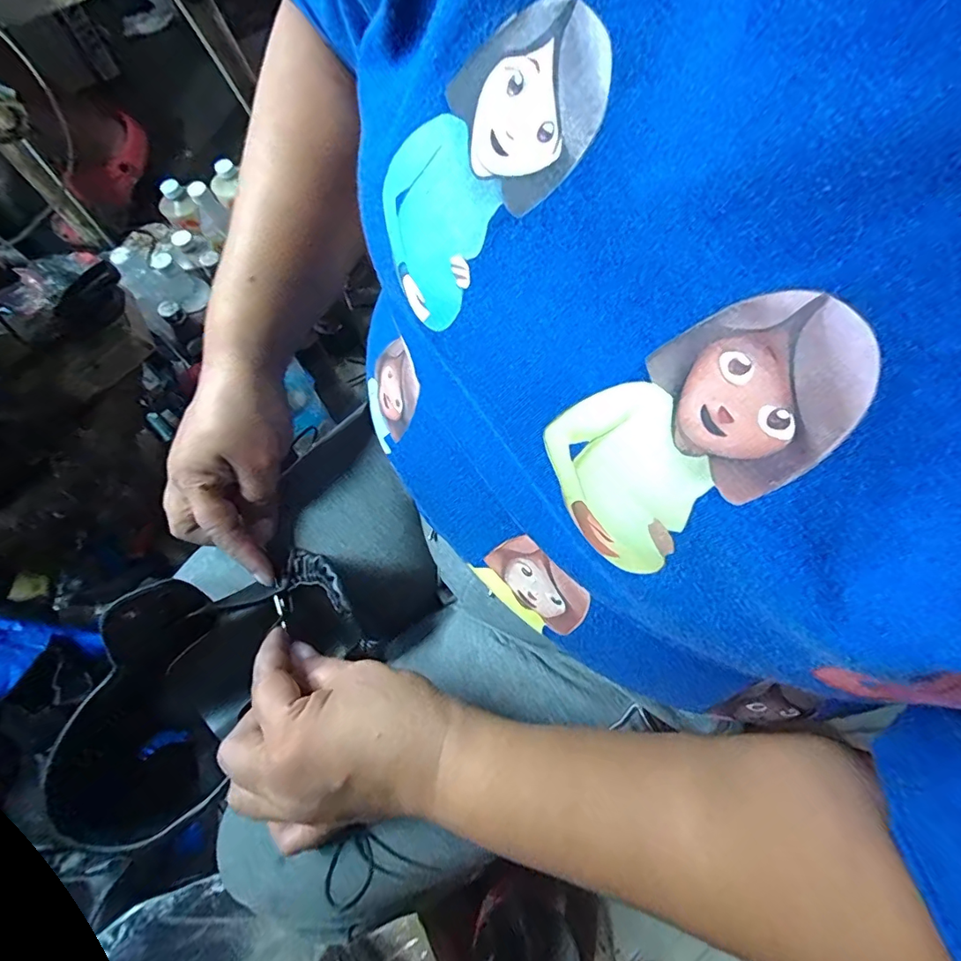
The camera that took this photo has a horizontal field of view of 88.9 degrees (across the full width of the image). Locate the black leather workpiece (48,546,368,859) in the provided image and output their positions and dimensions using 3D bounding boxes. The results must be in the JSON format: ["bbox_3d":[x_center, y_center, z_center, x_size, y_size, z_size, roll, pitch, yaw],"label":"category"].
[{"bbox_3d":[-0.166,0.120,0.285,0.095,0.071,0.197,43,88,15],"label":"black leather workpiece"}]

